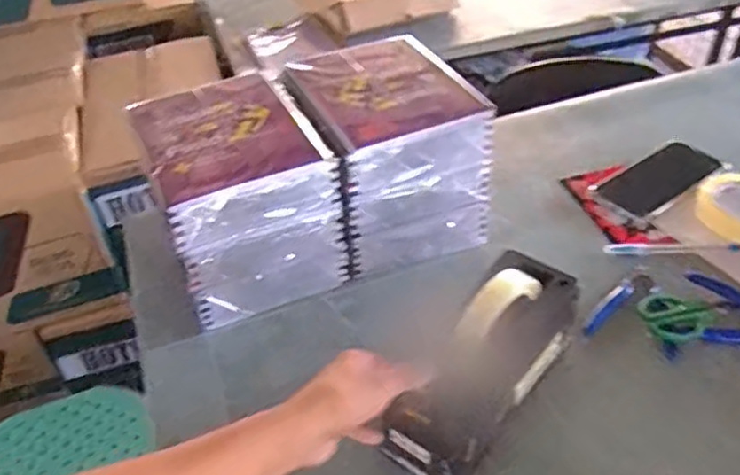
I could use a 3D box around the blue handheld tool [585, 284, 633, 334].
[{"bbox_3d":[0.233,0.071,0.661,0.016,0.013,0.086,31,53,33],"label":"blue handheld tool"}]

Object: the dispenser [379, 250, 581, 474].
[{"bbox_3d":[0.098,0.098,0.557,0.063,0.126,0.193,26,46,34],"label":"dispenser"}]

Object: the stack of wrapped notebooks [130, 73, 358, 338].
[{"bbox_3d":[-0.132,-0.045,0.716,0.166,0.177,0.200,-19,44,-15],"label":"stack of wrapped notebooks"}]

